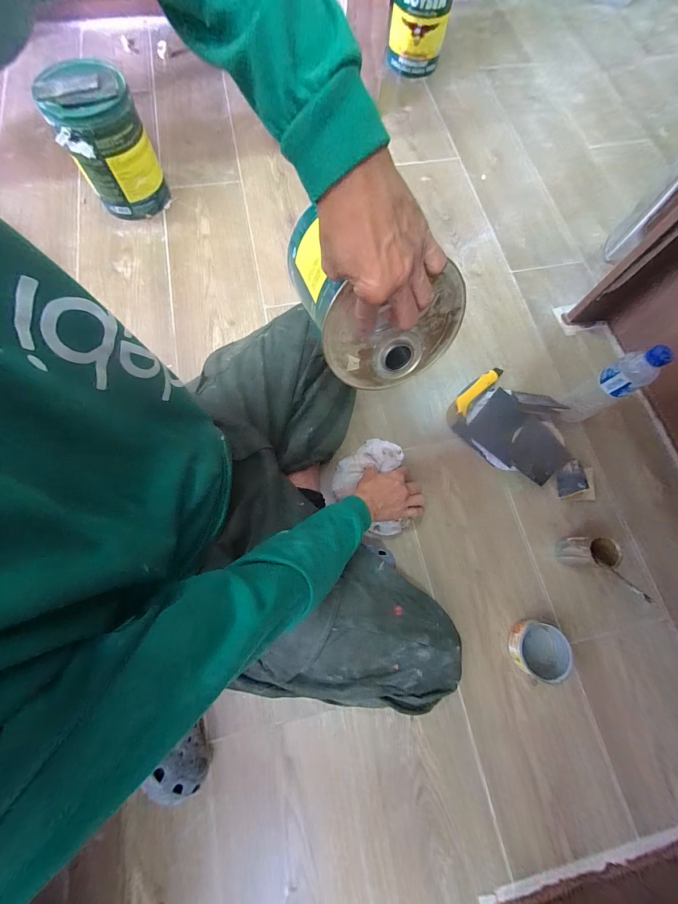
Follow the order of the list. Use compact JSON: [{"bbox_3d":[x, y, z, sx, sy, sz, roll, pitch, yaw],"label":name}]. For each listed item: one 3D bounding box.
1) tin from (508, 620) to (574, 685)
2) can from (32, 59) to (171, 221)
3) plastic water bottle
[{"bbox_3d":[0.330,0.325,0.546,0.087,0.042,0.084,1,73,-2],"label":"tin"},{"bbox_3d":[-0.502,-0.666,0.738,0.162,0.230,0.137,-26,76,-9],"label":"can"},{"bbox_3d":[0.482,-0.113,0.614,0.058,0.213,0.069,18,74,3],"label":"plastic water bottle"}]

